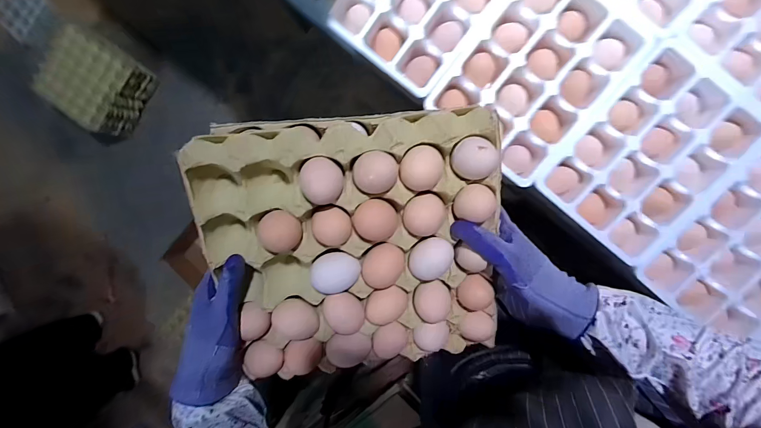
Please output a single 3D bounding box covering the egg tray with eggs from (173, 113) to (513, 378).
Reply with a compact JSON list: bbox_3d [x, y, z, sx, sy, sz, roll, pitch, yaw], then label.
[{"bbox_3d":[-0.023,0.039,0.341,0.284,0.078,0.270,-3,98,5],"label":"egg tray with eggs"}]

